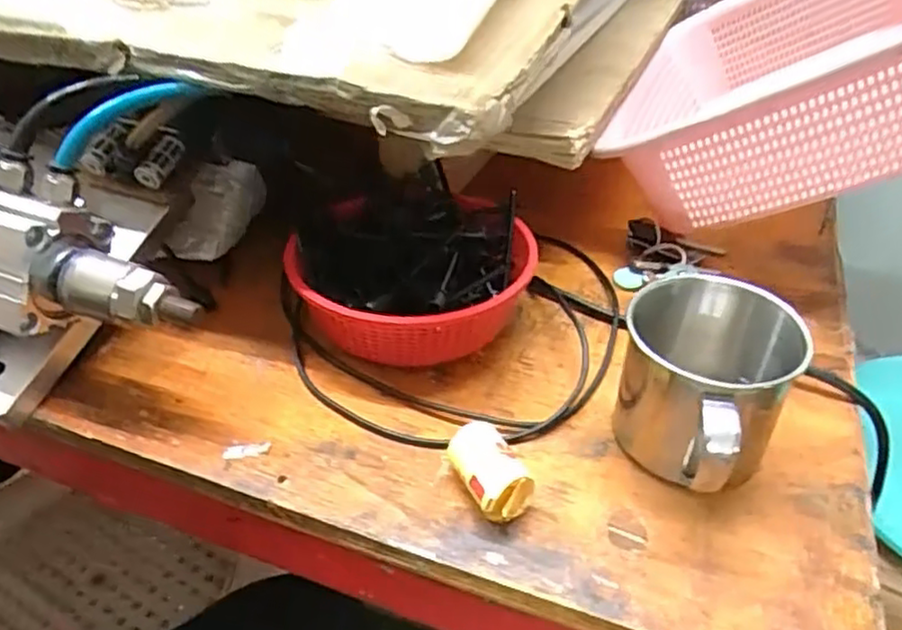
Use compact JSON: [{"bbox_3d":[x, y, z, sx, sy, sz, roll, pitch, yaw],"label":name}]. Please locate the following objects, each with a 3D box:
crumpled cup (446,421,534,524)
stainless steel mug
[{"bbox_3d":[0.016,0.068,0.298,0.024,0.021,0.040,-21,42,-28],"label":"crumpled cup"},{"bbox_3d":[0.107,0.035,0.302,0.068,0.075,0.086,15,38,17],"label":"stainless steel mug"}]

